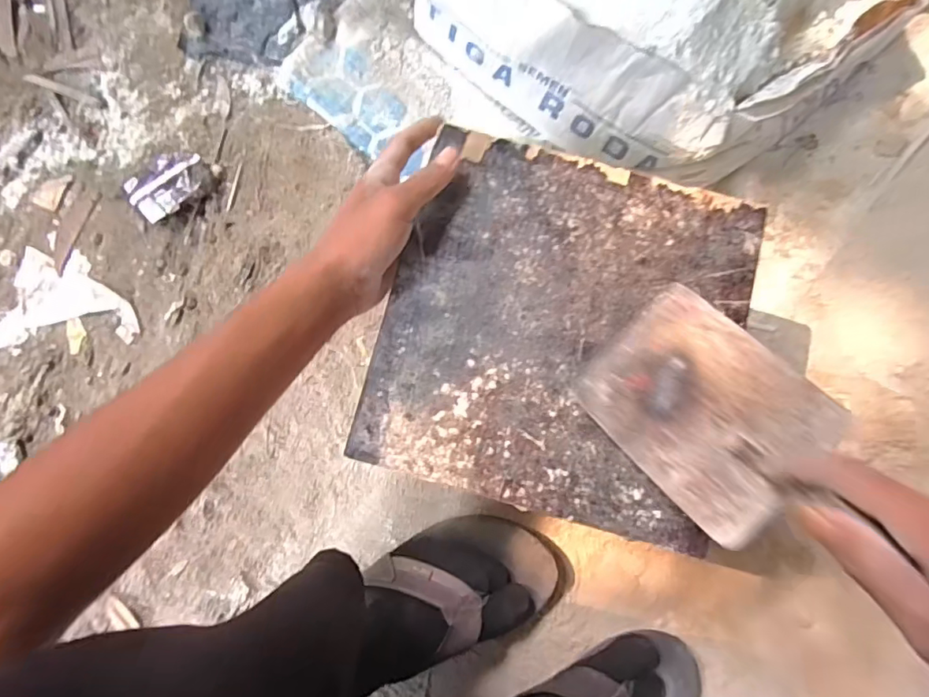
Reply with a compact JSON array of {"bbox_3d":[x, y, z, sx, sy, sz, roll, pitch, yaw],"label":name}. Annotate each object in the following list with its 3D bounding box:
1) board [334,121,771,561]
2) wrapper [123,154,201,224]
[{"bbox_3d":[0.067,-0.013,0.360,0.231,0.014,0.239,16,86,2],"label":"board"},{"bbox_3d":[-0.311,-0.172,0.552,0.079,0.015,0.057,-39,86,-2],"label":"wrapper"}]

